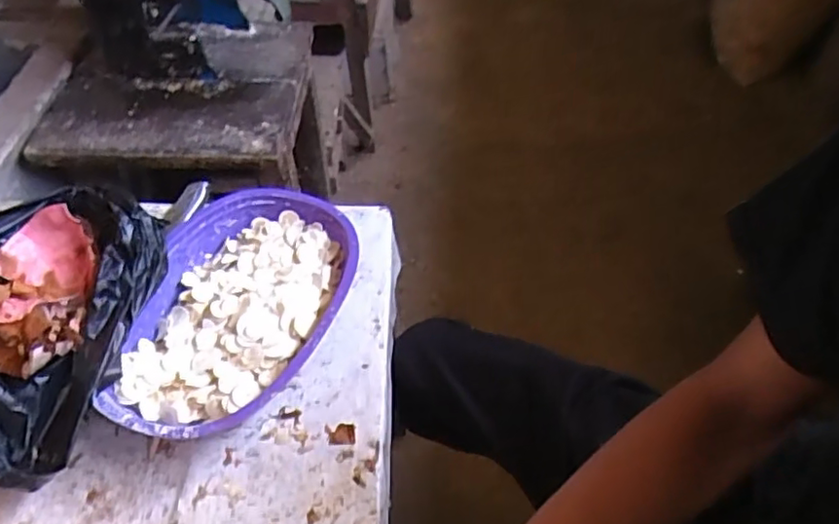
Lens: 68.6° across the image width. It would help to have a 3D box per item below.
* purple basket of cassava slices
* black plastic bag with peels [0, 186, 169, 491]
[{"bbox_3d":[-0.189,0.055,0.646,0.209,0.076,0.301,15,50,13],"label":"purple basket of cassava slices"},{"bbox_3d":[-0.369,0.074,0.596,0.191,0.136,0.281,16,51,15],"label":"black plastic bag with peels"}]

